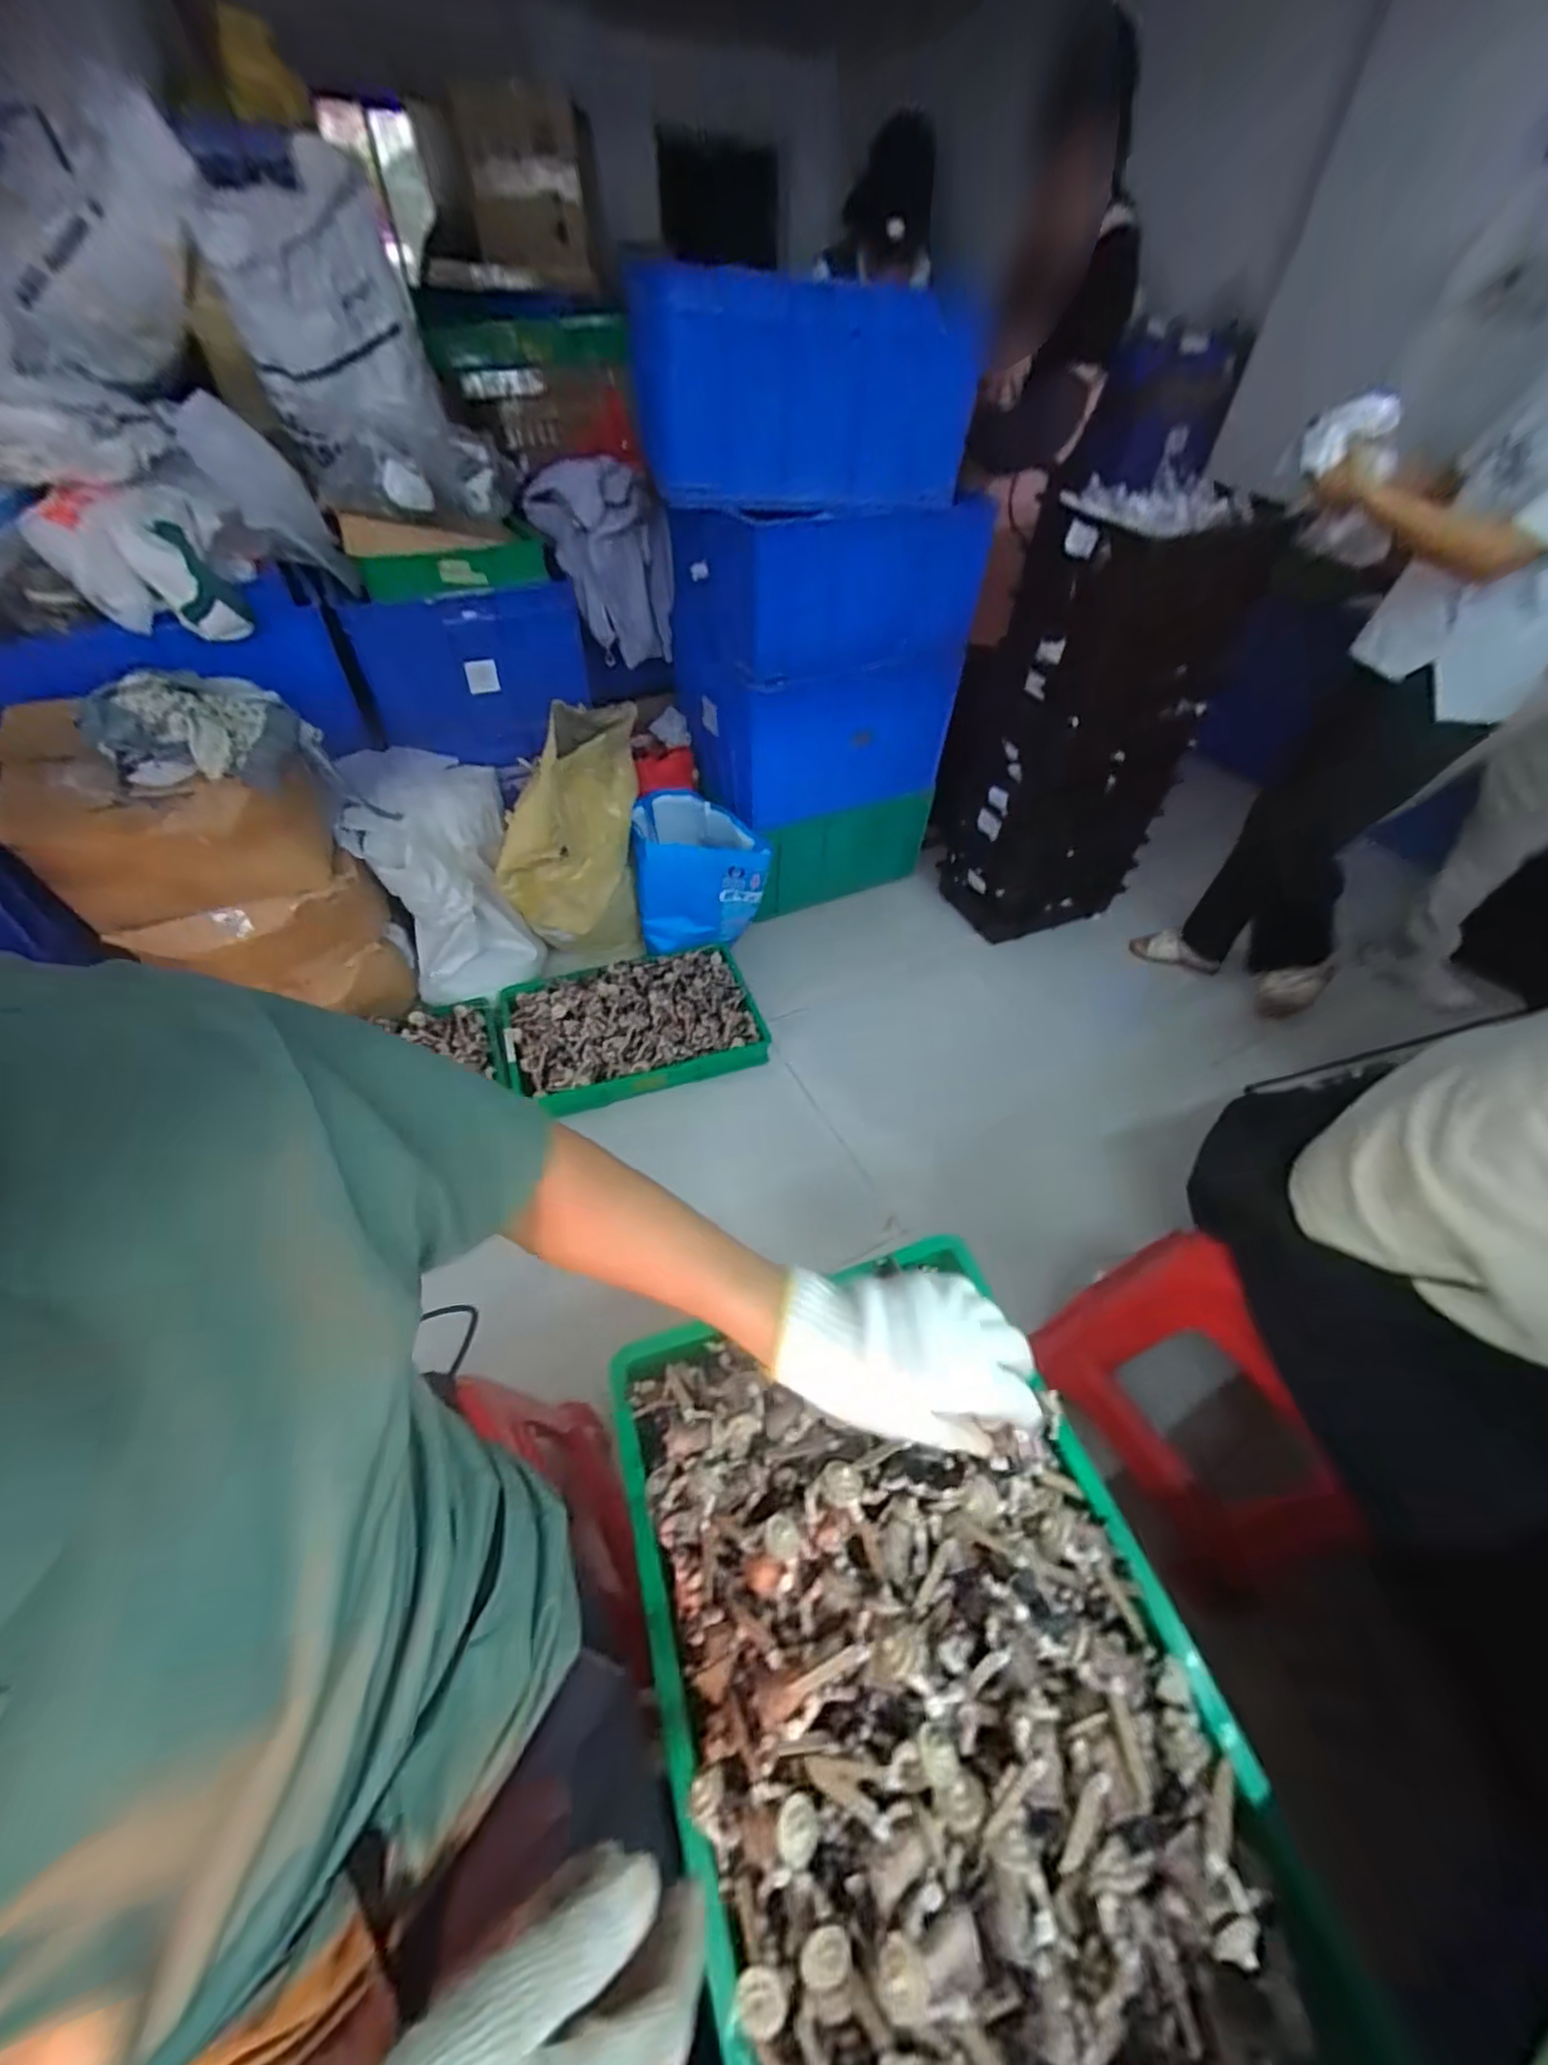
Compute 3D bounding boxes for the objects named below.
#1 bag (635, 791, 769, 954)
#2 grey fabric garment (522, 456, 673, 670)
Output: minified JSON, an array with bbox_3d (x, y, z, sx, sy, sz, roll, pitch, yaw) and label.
[{"bbox_3d":[-0.181,-0.398,1.668,0.319,0.291,0.248,-5,48,-6],"label":"bag"},{"bbox_3d":[-0.382,-1.033,1.518,0.285,0.383,0.228,-9,49,-9],"label":"grey fabric garment"}]

